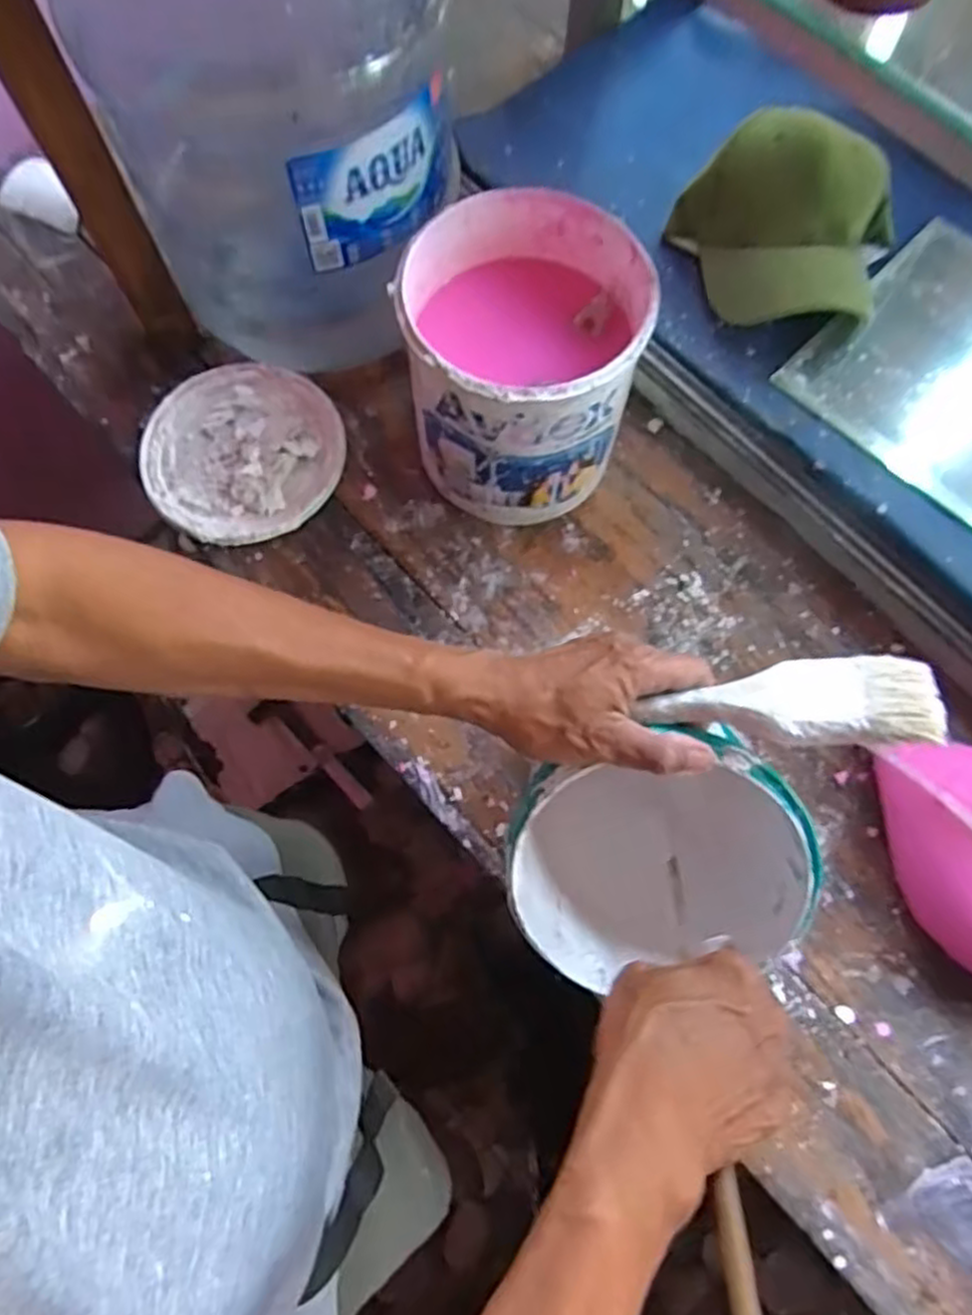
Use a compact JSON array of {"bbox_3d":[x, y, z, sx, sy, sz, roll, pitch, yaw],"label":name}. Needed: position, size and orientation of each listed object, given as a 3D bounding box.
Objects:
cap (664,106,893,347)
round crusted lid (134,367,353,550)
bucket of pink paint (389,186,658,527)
[{"bbox_3d":[0.272,-0.383,0.680,0.202,0.094,0.175,17,73,6],"label":"cap"},{"bbox_3d":[-0.224,-0.190,0.683,0.177,0.023,0.174,0,72,1],"label":"round crusted lid"},{"bbox_3d":[0.029,-0.234,0.600,0.179,0.161,0.173,0,72,1],"label":"bucket of pink paint"}]

